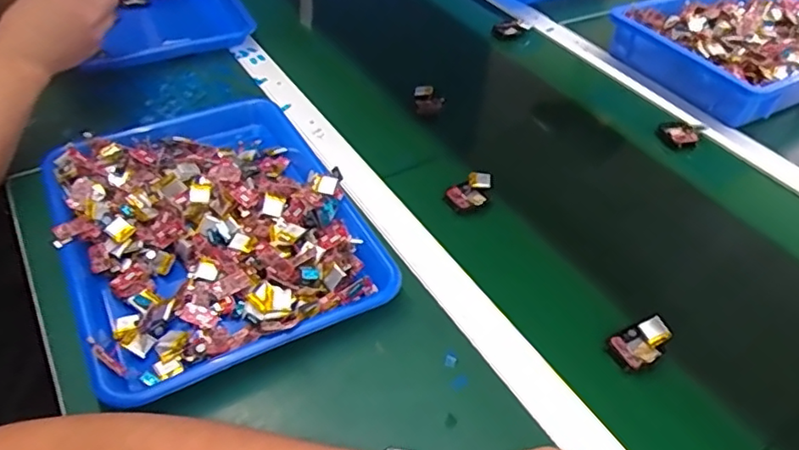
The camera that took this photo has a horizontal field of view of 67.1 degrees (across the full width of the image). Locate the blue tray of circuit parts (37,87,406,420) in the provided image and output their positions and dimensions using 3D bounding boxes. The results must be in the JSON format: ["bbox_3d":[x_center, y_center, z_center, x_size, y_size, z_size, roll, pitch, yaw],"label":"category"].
[{"bbox_3d":[-0.177,-0.009,0.568,0.253,0.045,0.337,-20,49,-22],"label":"blue tray of circuit parts"}]

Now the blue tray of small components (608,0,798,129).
[{"bbox_3d":[0.498,-0.264,0.853,0.342,0.070,0.240,-20,49,-22],"label":"blue tray of small components"}]

